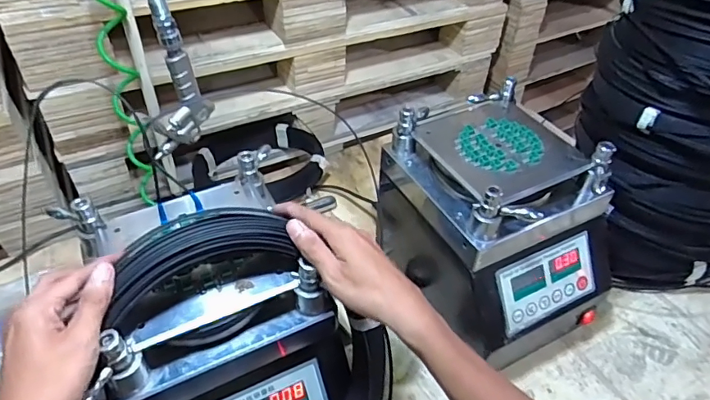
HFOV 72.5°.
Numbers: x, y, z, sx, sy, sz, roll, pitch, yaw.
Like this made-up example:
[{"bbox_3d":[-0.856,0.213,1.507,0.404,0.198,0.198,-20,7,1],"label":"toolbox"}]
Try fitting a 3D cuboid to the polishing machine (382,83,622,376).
[{"bbox_3d":[0.197,0.042,0.702,0.218,0.284,0.285,-20,48,-20],"label":"polishing machine"}]

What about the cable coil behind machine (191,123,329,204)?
[{"bbox_3d":[-0.194,-0.068,0.985,0.258,0.073,0.237,-20,49,-21],"label":"cable coil behind machine"}]

